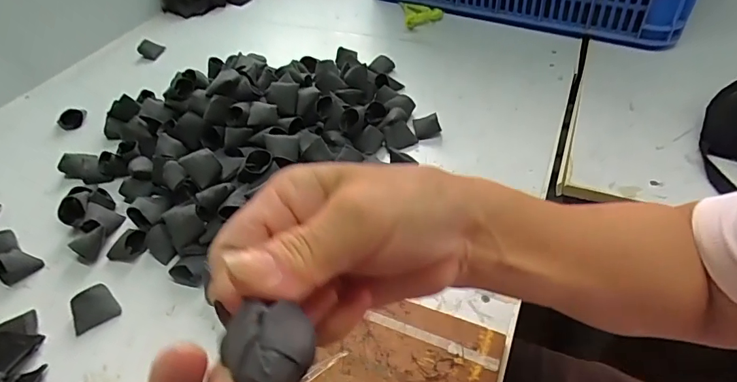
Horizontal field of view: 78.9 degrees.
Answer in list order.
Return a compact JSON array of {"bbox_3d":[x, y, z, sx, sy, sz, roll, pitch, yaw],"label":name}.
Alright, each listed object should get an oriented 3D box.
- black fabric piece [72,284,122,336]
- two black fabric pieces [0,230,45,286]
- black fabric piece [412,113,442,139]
[{"bbox_3d":[-0.271,0.113,0.440,0.040,0.019,0.036,-26,48,-21],"label":"black fabric piece"},{"bbox_3d":[-0.400,0.072,0.490,0.073,0.026,0.044,25,51,27],"label":"two black fabric pieces"},{"bbox_3d":[0.077,-0.088,0.598,0.035,0.012,0.031,-23,69,29],"label":"black fabric piece"}]

